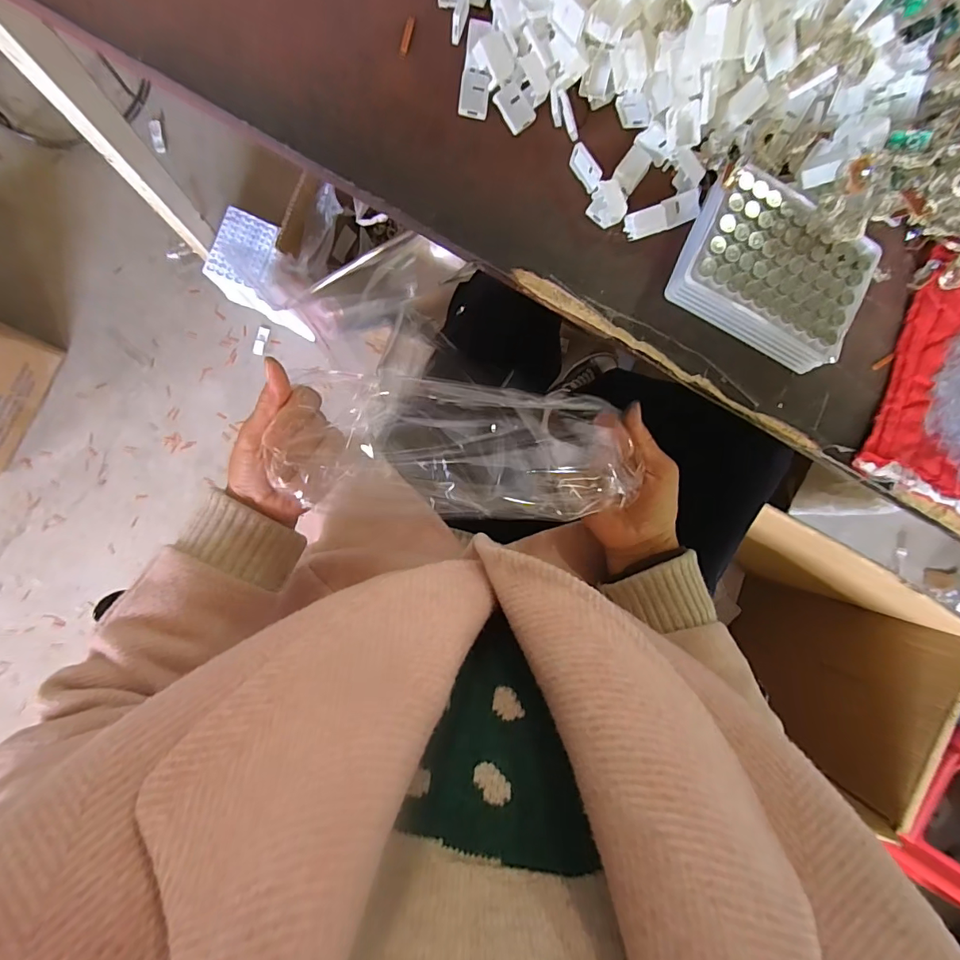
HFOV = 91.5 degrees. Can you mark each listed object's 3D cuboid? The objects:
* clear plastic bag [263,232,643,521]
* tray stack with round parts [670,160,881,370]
[{"bbox_3d":[-0.004,-0.024,0.332,0.221,0.052,0.094,3,92,-8],"label":"clear plastic bag"},{"bbox_3d":[0.210,-0.150,0.340,0.130,0.035,0.095,26,88,-8],"label":"tray stack with round parts"}]

